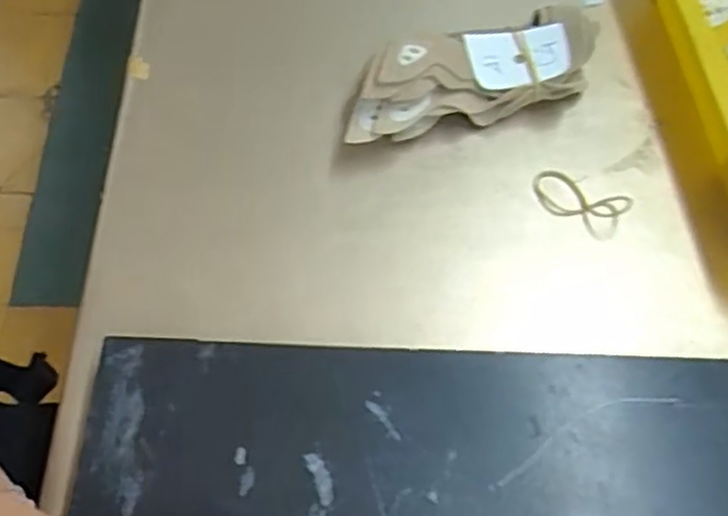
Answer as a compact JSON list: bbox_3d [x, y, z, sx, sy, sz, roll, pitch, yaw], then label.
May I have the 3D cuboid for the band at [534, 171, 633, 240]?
[{"bbox_3d":[0.110,-0.030,0.372,0.048,0.008,0.023,28,67,12],"label":"band"}]

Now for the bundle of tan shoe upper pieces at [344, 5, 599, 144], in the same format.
[{"bbox_3d":[0.056,-0.101,0.388,0.145,0.042,0.054,-16,65,-8],"label":"bundle of tan shoe upper pieces"}]

